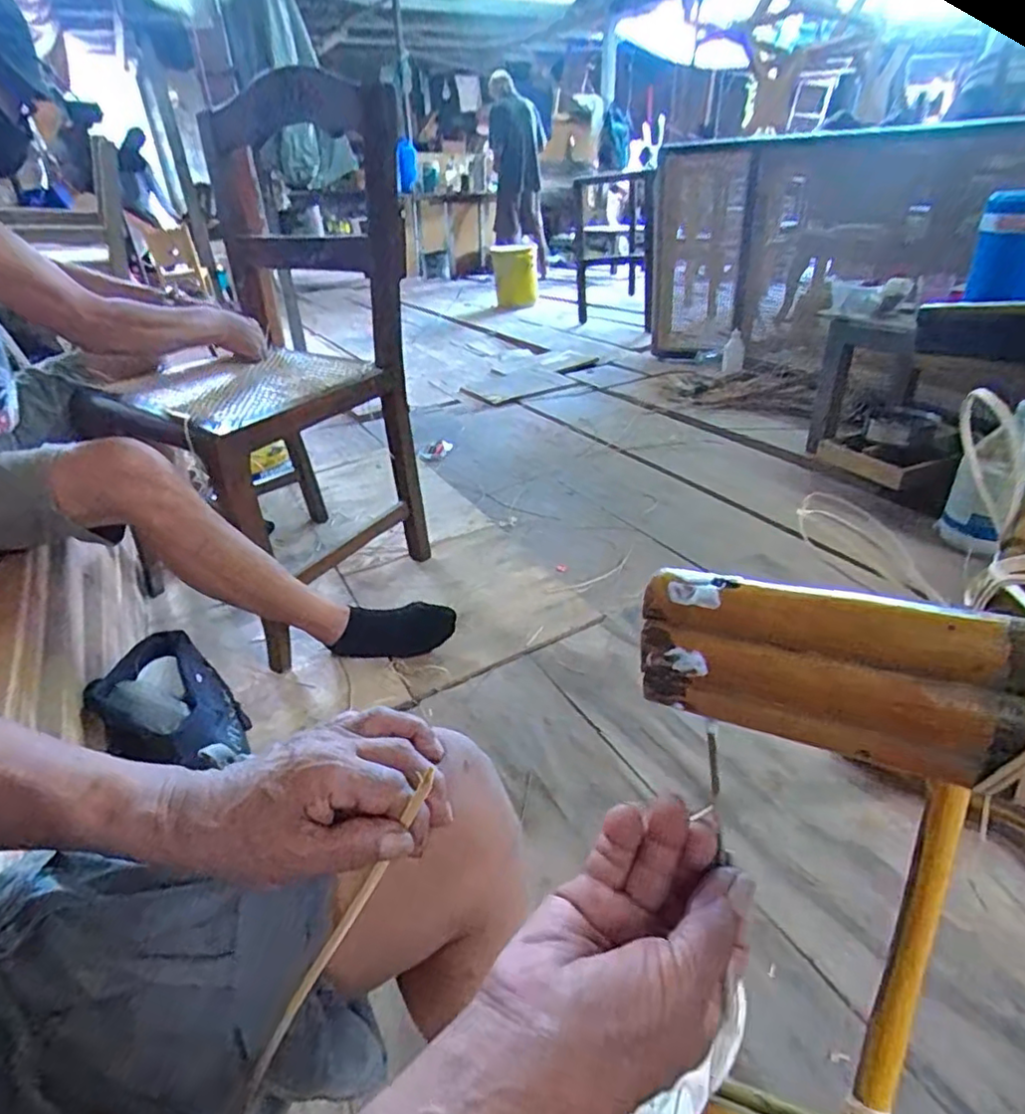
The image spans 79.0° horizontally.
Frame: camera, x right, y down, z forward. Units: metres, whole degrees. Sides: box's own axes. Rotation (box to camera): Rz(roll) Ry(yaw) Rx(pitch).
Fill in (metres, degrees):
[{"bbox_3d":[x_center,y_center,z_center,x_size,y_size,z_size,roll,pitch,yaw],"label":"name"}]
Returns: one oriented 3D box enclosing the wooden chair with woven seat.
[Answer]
[{"bbox_3d":[-0.491,-0.332,1.183,0.496,0.882,0.553,13,35,25],"label":"wooden chair with woven seat"}]

